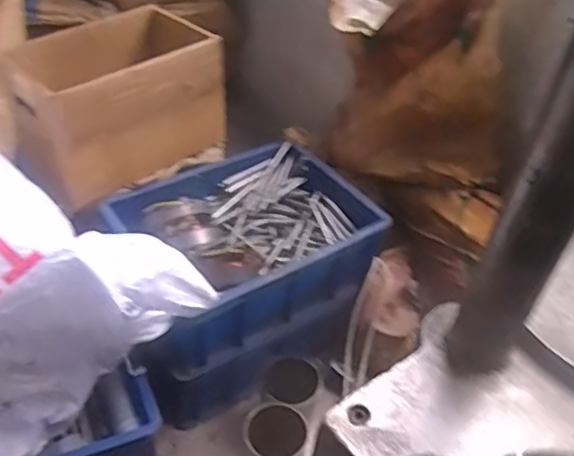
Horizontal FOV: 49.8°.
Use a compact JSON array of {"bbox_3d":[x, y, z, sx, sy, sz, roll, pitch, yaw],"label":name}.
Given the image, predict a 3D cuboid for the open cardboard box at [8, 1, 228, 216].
[{"bbox_3d":[-0.285,-0.218,1.044,0.318,0.188,0.200,-26,51,-33],"label":"open cardboard box"}]

